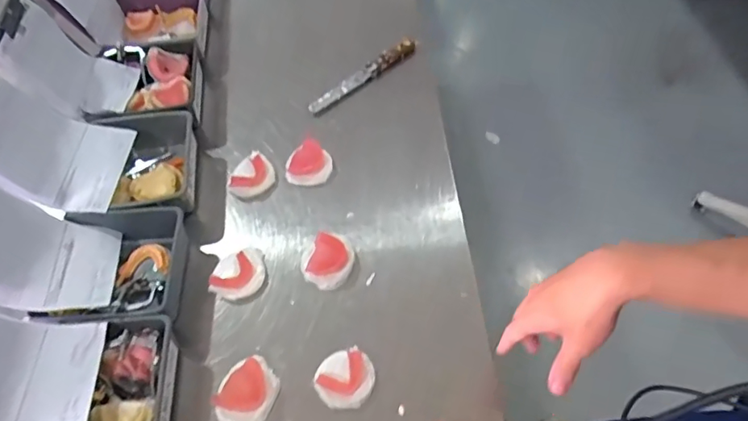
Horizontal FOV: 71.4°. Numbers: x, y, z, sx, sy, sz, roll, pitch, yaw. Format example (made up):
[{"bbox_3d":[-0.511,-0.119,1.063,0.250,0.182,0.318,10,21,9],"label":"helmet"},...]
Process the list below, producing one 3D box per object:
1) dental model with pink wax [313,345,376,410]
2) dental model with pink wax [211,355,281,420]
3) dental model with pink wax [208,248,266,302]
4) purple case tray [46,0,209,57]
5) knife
[{"bbox_3d":[-0.034,0.207,0.645,0.072,0.022,0.067,-1,57,2],"label":"dental model with pink wax"},{"bbox_3d":[-0.154,0.221,0.632,0.069,0.029,0.084,22,61,16],"label":"dental model with pink wax"},{"bbox_3d":[-0.184,0.085,0.716,0.071,0.013,0.079,22,61,17],"label":"dental model with pink wax"},{"bbox_3d":[-0.459,-0.399,0.968,0.242,0.189,0.211,-6,57,-1],"label":"purple case tray"},{"bbox_3d":[-0.018,-0.252,0.960,0.251,0.015,0.026,-40,63,-21],"label":"knife"}]

